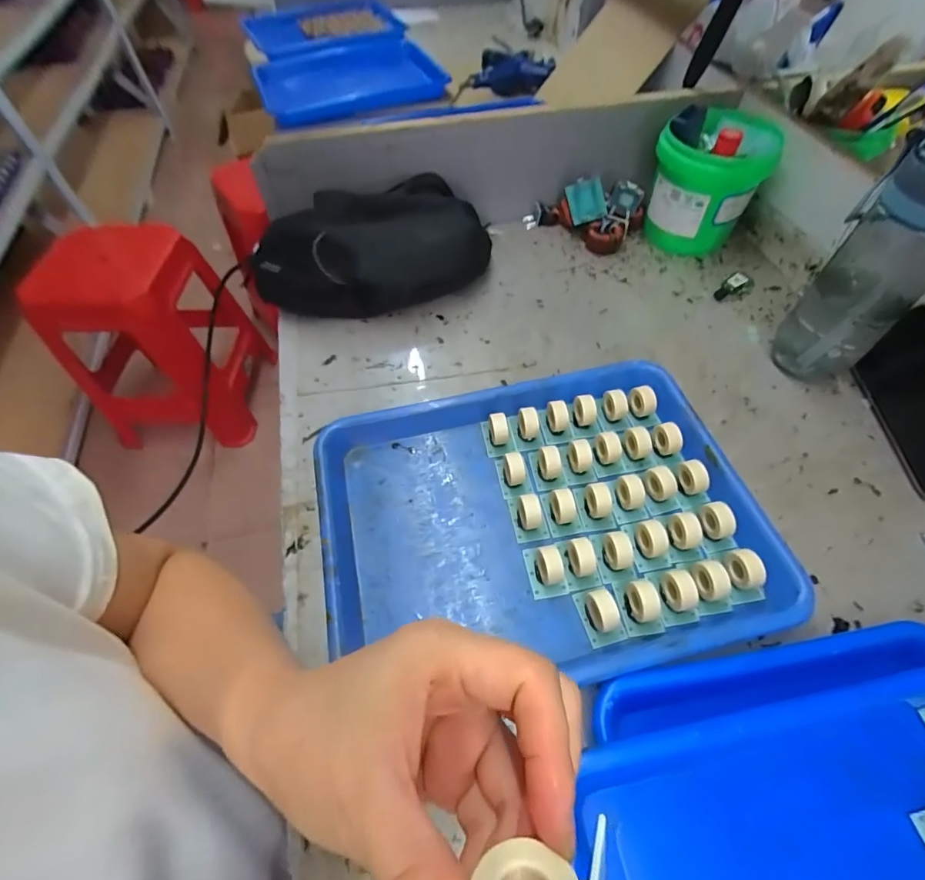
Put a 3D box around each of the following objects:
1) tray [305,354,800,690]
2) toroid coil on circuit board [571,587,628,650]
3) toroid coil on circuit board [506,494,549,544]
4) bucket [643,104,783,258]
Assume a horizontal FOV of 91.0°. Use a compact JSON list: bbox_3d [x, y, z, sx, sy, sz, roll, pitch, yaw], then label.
[{"bbox_3d":[0.059,0.059,0.361,0.326,0.031,0.240,-12,57,-6],"label":"tray"},{"bbox_3d":[0.098,0.122,0.320,0.027,0.023,0.038,-15,57,-8],"label":"toroid coil on circuit board"},{"bbox_3d":[0.052,0.058,0.363,0.024,0.026,0.039,-10,56,-5],"label":"toroid coil on circuit board"},{"bbox_3d":[0.294,-0.315,0.552,0.123,0.126,0.126,21,59,15],"label":"bucket"}]

